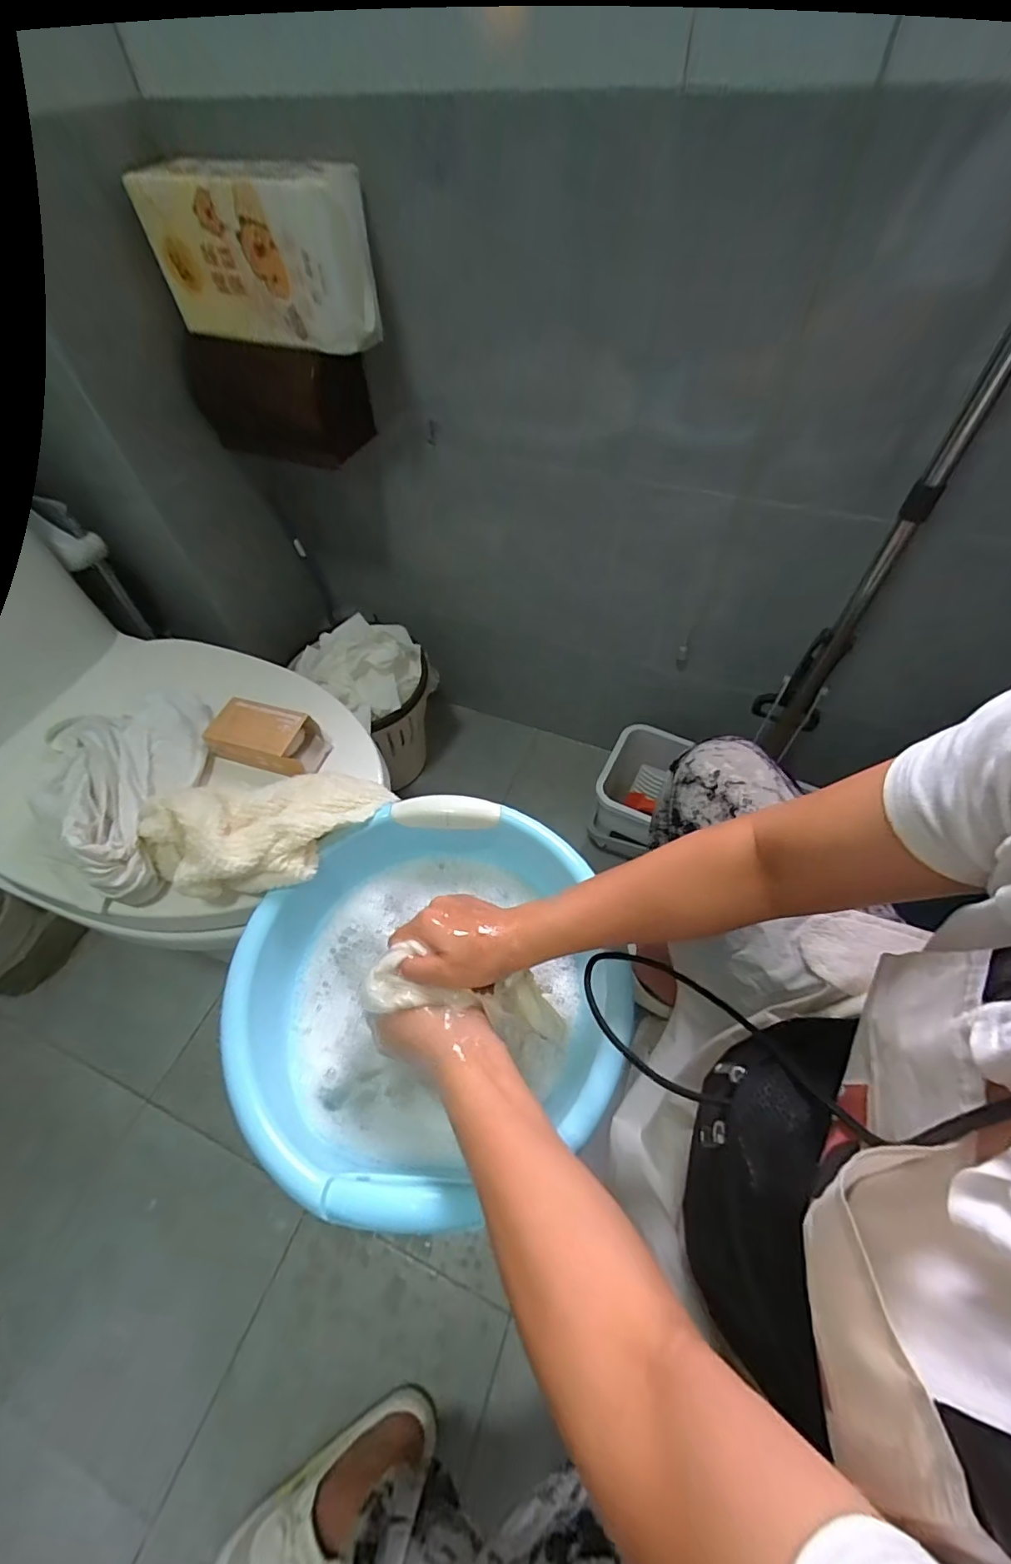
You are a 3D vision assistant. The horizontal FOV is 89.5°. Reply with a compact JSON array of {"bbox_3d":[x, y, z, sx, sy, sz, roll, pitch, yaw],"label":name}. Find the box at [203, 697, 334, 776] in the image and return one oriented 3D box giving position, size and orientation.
[{"bbox_3d":[-0.266,-0.049,0.583,0.120,0.046,0.069,15,58,12],"label":"box"}]

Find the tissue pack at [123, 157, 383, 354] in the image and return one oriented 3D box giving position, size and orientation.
[{"bbox_3d":[-0.263,-0.574,0.561,0.271,0.133,0.055,20,59,15],"label":"tissue pack"}]

